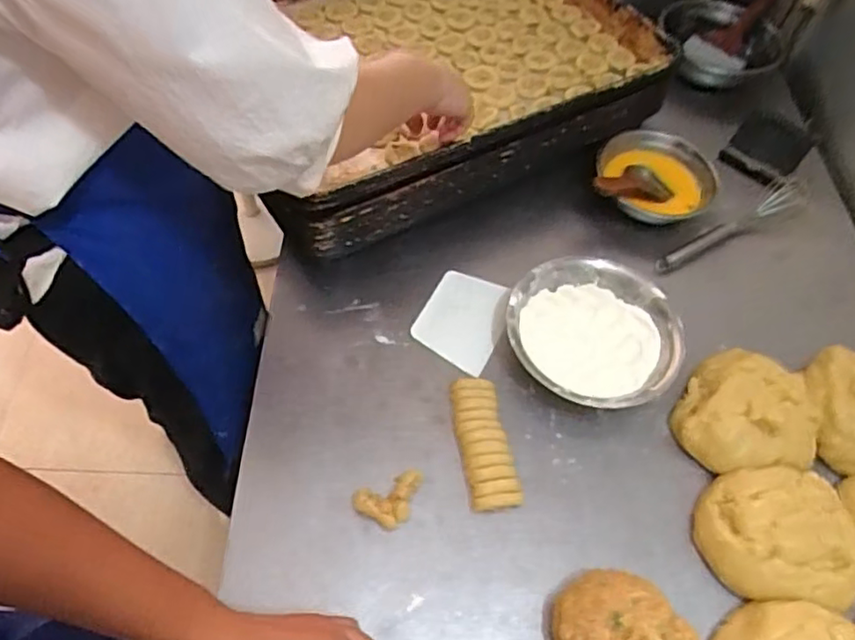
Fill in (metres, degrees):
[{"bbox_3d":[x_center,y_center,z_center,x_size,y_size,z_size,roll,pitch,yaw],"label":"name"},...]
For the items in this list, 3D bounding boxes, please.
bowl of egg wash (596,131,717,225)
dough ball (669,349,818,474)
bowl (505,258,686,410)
[{"bbox_3d":[0.312,-0.192,0.854,0.138,0.053,0.143,2,56,-2],"label":"bowl of egg wash"},{"bbox_3d":[0.341,0.106,0.653,0.134,0.048,0.140,30,60,16],"label":"dough ball"},{"bbox_3d":[0.185,0.018,0.705,0.187,0.058,0.178,2,56,-2],"label":"bowl"}]

